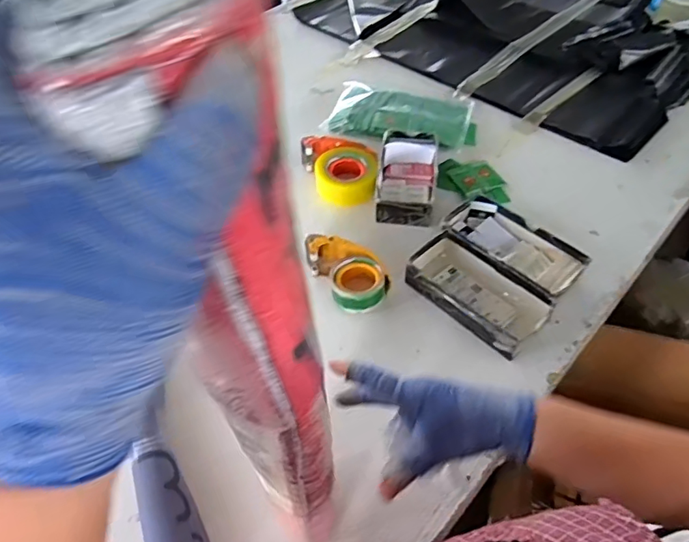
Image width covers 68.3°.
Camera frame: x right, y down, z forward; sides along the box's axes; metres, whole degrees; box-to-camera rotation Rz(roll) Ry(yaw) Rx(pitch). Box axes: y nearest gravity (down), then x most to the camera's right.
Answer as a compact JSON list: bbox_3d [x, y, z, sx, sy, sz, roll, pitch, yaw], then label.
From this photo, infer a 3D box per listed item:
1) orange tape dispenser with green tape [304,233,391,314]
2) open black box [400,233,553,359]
[{"bbox_3d":[0.006,0.001,0.819,0.087,0.058,0.153,-27,55,-20],"label":"orange tape dispenser with green tape"},{"bbox_3d":[0.207,0.034,0.796,0.102,0.062,0.216,-37,59,-26],"label":"open black box"}]

